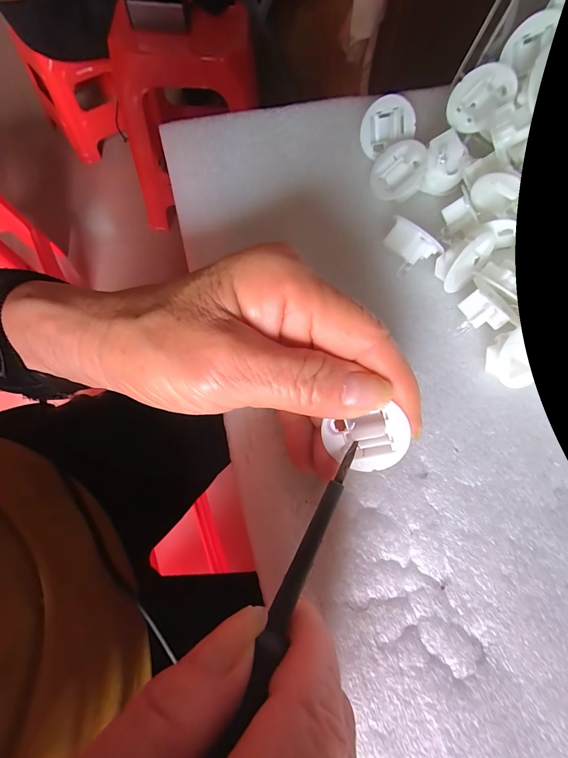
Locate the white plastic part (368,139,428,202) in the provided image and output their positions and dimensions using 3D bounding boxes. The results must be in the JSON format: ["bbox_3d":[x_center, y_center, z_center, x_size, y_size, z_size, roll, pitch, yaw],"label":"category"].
[{"bbox_3d":[0.068,-0.122,0.196,0.032,0.007,0.032,-27,74,35],"label":"white plastic part"}]

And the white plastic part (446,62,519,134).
[{"bbox_3d":[0.109,-0.157,0.186,0.030,0.035,0.012,16,71,4],"label":"white plastic part"}]

